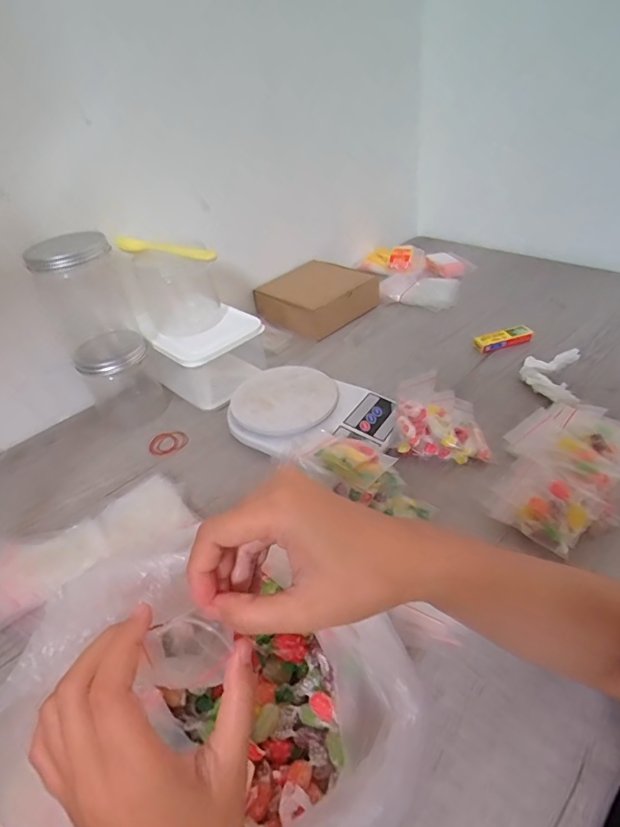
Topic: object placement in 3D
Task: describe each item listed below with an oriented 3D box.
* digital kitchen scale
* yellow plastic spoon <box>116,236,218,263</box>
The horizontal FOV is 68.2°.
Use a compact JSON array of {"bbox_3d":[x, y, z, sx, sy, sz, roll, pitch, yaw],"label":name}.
[{"bbox_3d":[0.000,-0.002,0.559,0.195,0.029,0.145,18,45,29],"label":"digital kitchen scale"},{"bbox_3d":[-0.179,-0.204,0.566,0.146,0.019,0.021,14,44,25],"label":"yellow plastic spoon"}]

